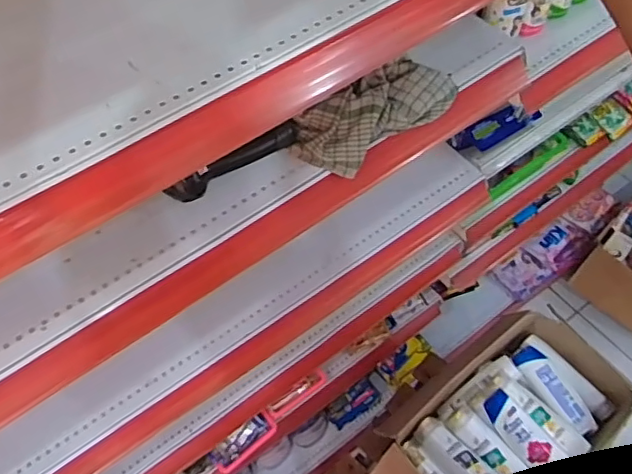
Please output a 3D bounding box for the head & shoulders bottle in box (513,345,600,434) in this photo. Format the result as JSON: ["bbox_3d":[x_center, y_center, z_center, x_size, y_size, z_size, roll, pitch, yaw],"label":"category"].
[{"bbox_3d":[0.416,0.272,1.017,0.056,0.046,0.174,-28,61,-15],"label":"head & shoulders bottle in box"}]

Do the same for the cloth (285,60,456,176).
[{"bbox_3d":[0.064,-0.132,0.640,0.177,0.060,0.075,-28,61,-15],"label":"cloth"}]

